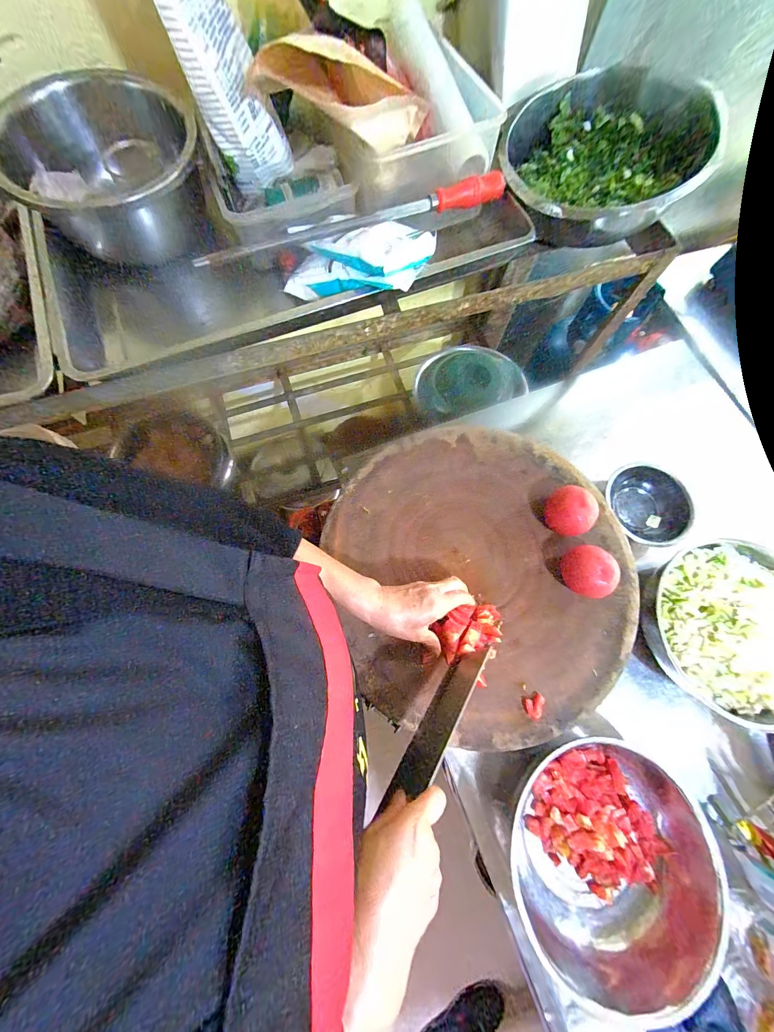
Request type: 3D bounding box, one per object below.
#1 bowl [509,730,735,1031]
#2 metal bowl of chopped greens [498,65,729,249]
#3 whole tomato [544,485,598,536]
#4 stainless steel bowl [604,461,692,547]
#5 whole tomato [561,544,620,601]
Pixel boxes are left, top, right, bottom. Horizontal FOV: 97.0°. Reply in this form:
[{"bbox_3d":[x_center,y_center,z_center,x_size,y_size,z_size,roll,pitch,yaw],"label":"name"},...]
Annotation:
[{"bbox_3d":[0.277,0.437,0.444,0.255,0.078,0.252,0,74,0],"label":"bowl"},{"bbox_3d":[0.280,-0.481,0.463,0.241,0.081,0.247,0,74,0],"label":"metal bowl of chopped greens"},{"bbox_3d":[0.275,-0.006,0.517,0.073,0.052,0.061,35,77,10],"label":"whole tomato"},{"bbox_3d":[0.455,-0.019,0.602,0.156,0.039,0.148,0,74,0],"label":"stainless steel bowl"},{"bbox_3d":[0.287,0.083,0.496,0.062,0.066,0.075,-13,74,-4],"label":"whole tomato"}]

